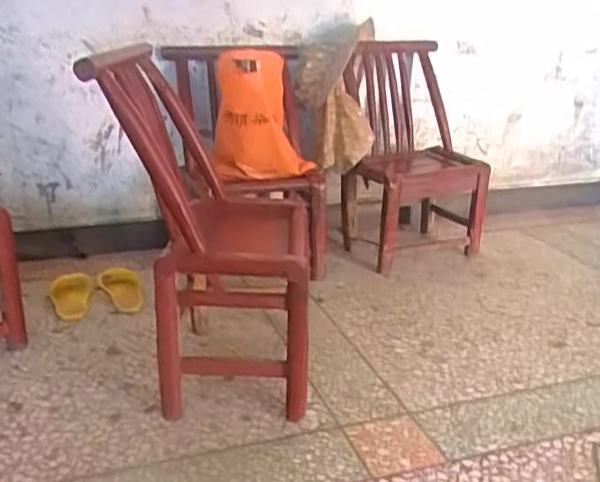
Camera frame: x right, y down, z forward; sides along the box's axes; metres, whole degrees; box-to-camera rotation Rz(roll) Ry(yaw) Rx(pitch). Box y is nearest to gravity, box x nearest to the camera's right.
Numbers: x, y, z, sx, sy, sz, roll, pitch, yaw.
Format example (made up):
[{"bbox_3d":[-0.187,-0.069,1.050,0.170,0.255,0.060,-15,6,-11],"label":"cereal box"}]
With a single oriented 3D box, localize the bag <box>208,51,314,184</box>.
[{"bbox_3d":[-0.109,-0.336,1.744,0.223,0.328,0.142,-7,22,-21],"label":"bag"}]

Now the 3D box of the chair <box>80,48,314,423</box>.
[{"bbox_3d":[-0.154,-0.044,1.282,0.345,0.625,0.392,1,20,2],"label":"chair"}]

